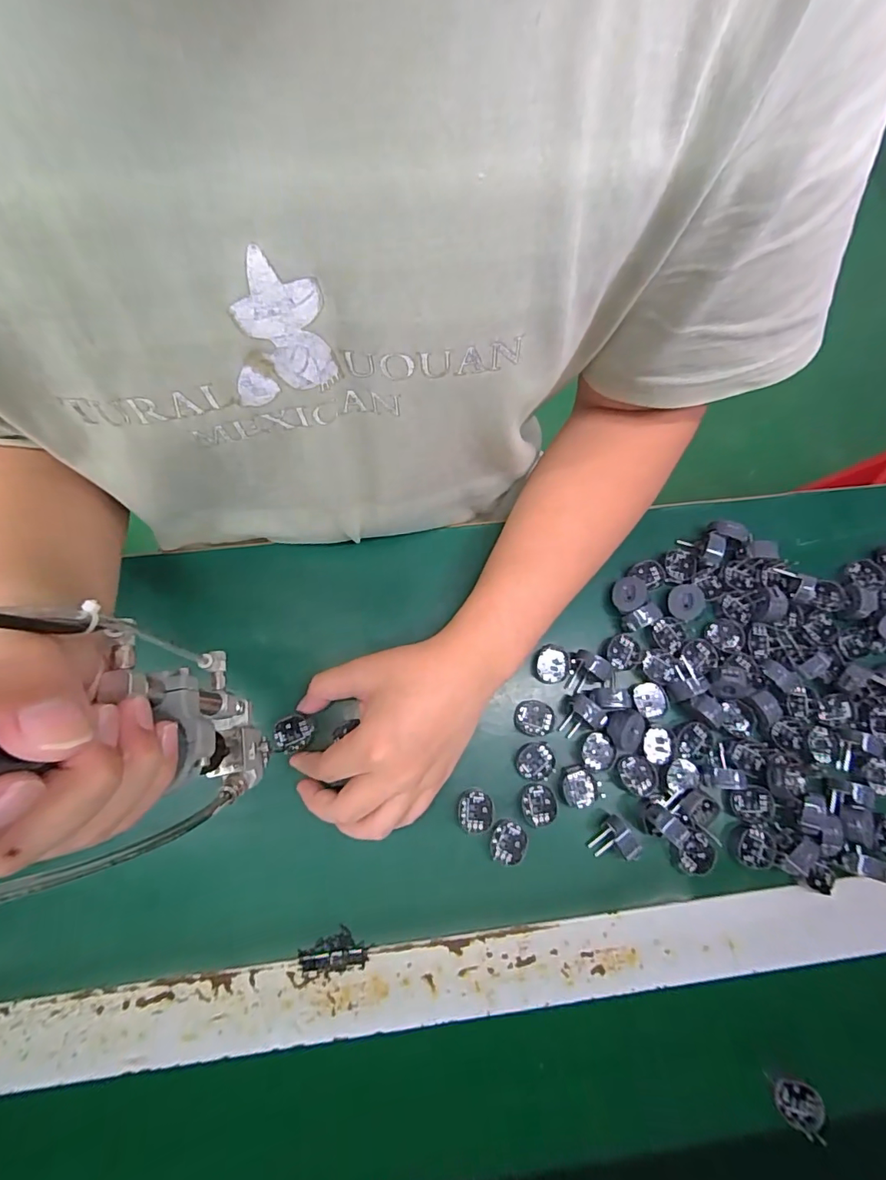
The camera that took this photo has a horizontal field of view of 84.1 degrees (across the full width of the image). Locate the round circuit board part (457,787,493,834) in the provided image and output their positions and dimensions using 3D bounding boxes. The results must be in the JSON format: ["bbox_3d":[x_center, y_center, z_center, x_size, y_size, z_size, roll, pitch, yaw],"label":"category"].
[{"bbox_3d":[0.023,0.157,0.348,0.024,0.007,0.029,5,76,-1],"label":"round circuit board part"}]

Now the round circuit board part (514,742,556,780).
[{"bbox_3d":[0.067,0.125,0.359,0.028,0.007,0.025,-4,76,-3],"label":"round circuit board part"}]

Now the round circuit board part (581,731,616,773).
[{"bbox_3d":[0.114,0.119,0.361,0.022,0.008,0.028,-6,76,-4],"label":"round circuit board part"}]

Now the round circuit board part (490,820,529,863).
[{"bbox_3d":[0.046,0.177,0.344,0.025,0.006,0.027,1,76,-2],"label":"round circuit board part"}]

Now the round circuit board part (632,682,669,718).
[{"bbox_3d":[0.157,0.083,0.371,0.027,0.005,0.026,0,76,-2],"label":"round circuit board part"}]

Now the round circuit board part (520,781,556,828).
[{"bbox_3d":[0.068,0.153,0.351,0.025,0.006,0.030,-4,76,-3],"label":"round circuit board part"}]

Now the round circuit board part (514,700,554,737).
[{"bbox_3d":[0.068,0.096,0.368,0.027,0.010,0.025,-2,76,-3],"label":"round circuit board part"}]

